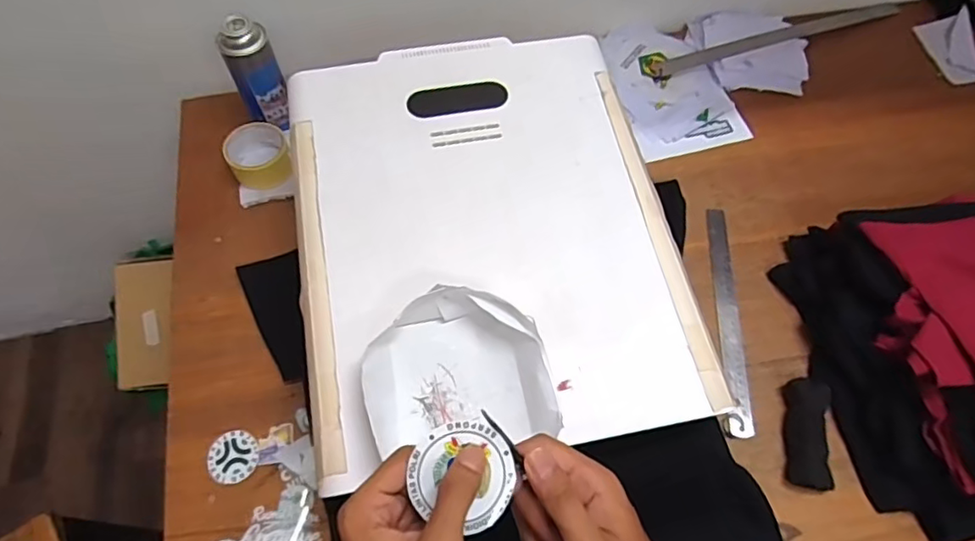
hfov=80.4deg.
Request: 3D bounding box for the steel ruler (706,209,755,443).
[{"bbox_3d":[0.321,0.058,0.768,0.029,0.007,0.315,1,65,6],"label":"steel ruler"}]

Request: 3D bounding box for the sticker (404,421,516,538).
[{"bbox_3d":[-0.014,0.125,0.352,0.062,0.005,0.064,1,81,-6],"label":"sticker"}]

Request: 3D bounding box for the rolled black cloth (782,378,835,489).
[{"bbox_3d":[0.387,0.192,0.694,0.049,0.025,0.130,12,65,3],"label":"rolled black cloth"}]

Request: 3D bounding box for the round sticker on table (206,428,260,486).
[{"bbox_3d":[-0.296,0.217,0.672,0.054,0.004,0.057,3,69,-8],"label":"round sticker on table"}]

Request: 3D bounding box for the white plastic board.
[{"bbox_3d":[-0.004,-0.056,0.635,0.399,0.021,0.492,-8,65,-7],"label":"white plastic board"}]

